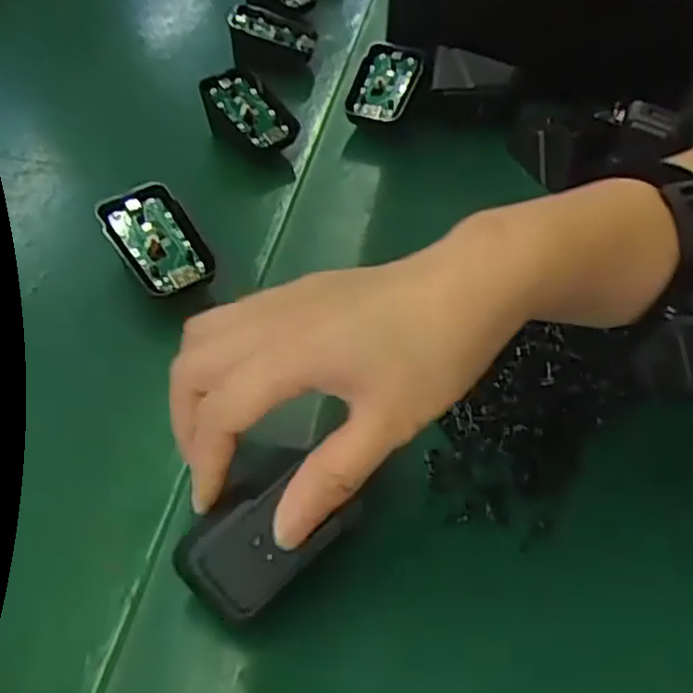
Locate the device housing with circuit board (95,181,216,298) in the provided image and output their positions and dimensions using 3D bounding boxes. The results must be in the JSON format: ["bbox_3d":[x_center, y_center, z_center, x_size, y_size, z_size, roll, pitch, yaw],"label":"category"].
[{"bbox_3d":[-0.105,-0.059,0.396,0.042,0.009,0.069,-30,73,-21],"label":"device housing with circuit board"}]

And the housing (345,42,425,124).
[{"bbox_3d":[0.028,-0.191,0.517,0.045,0.012,0.073,18,67,14],"label":"housing"}]

